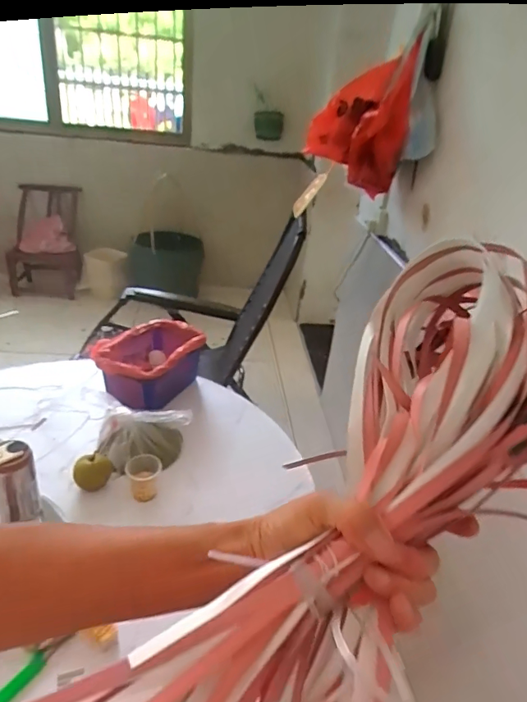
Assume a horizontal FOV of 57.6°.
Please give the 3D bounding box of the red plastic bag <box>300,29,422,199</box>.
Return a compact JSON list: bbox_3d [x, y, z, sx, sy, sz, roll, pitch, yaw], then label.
[{"bbox_3d":[0.266,-0.628,1.320,0.254,0.350,0.163,11,30,8],"label":"red plastic bag"}]

